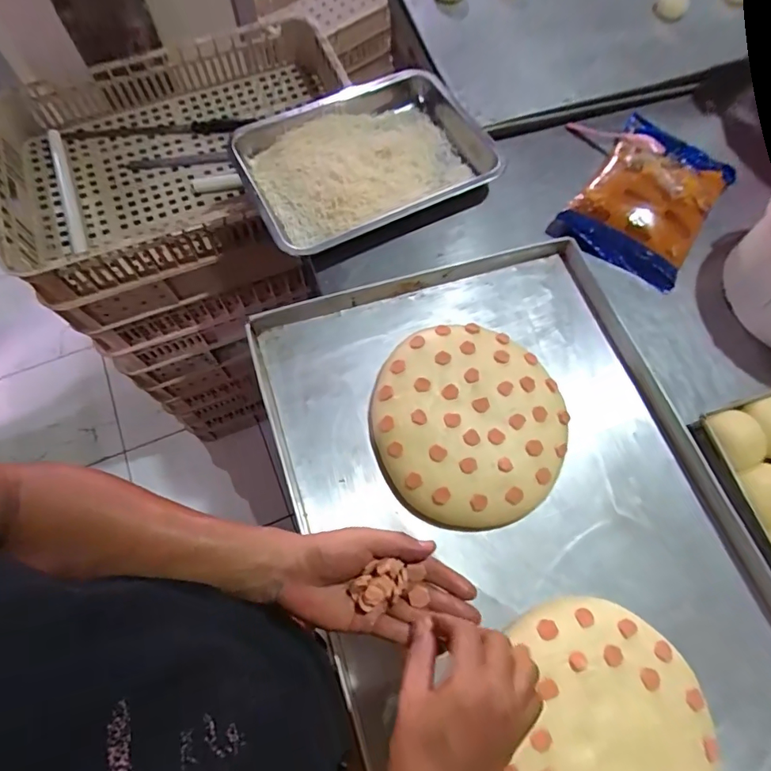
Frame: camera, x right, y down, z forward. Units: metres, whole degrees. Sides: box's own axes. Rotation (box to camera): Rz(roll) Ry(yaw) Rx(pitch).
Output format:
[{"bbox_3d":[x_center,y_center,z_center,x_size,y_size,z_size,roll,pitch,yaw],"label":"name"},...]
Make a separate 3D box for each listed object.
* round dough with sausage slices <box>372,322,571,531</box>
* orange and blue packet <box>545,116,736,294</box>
[{"bbox_3d":[0.097,0.039,0.553,0.213,0.036,0.229,0,67,0],"label":"round dough with sausage slices"},{"bbox_3d":[0.385,-0.285,0.690,0.185,0.062,0.262,32,70,12],"label":"orange and blue packet"}]

